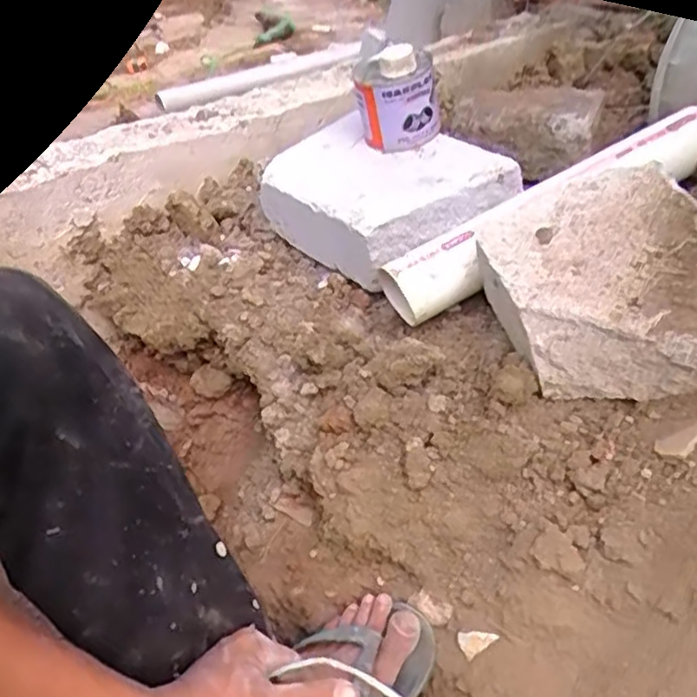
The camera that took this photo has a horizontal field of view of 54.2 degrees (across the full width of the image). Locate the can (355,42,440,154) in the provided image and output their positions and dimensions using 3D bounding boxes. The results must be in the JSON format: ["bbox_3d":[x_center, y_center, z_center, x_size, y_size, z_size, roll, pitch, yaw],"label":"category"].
[{"bbox_3d":[0.058,-0.299,0.816,0.088,0.110,0.088,-7,35,1],"label":"can"}]

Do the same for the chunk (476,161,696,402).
[{"bbox_3d":[0.275,-0.060,0.651,0.299,0.149,0.174,10,39,24],"label":"chunk"}]

